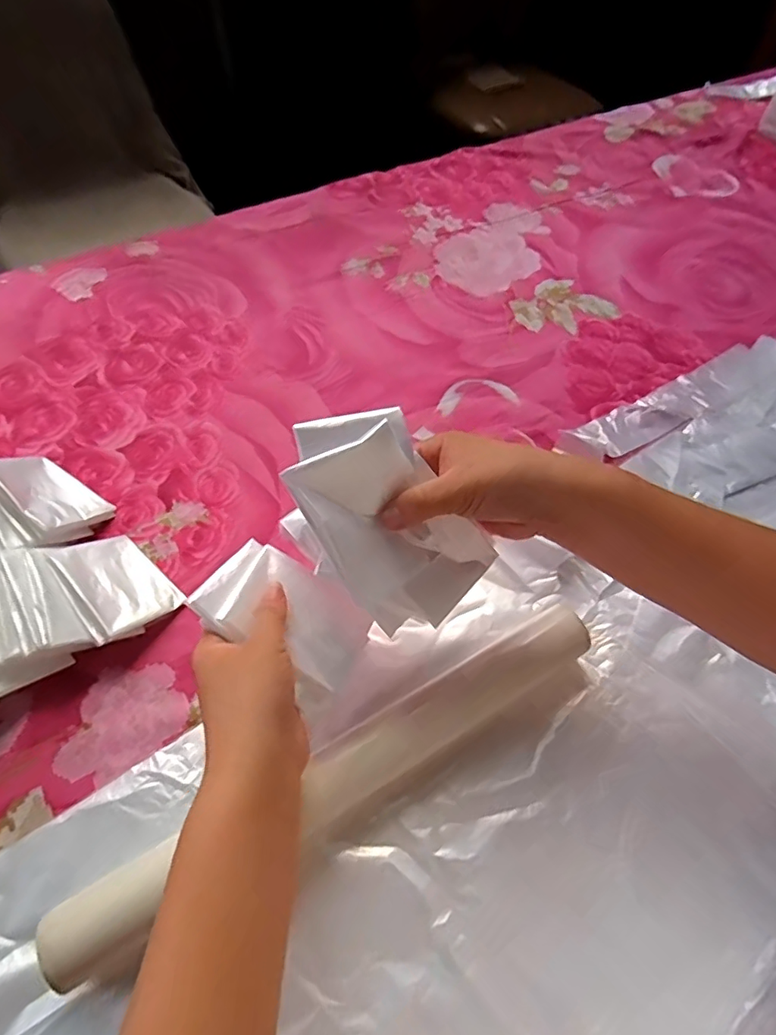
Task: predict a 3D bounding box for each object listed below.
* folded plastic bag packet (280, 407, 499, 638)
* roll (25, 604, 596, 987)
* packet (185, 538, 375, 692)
[{"bbox_3d":[0.000,0.002,0.317,0.083,0.020,0.134,-40,109,-15],"label":"folded plastic bag packet"},{"bbox_3d":[-0.019,0.154,0.335,0.352,0.035,0.040,-25,62,-17],"label":"roll"},{"bbox_3d":[-0.061,0.058,0.336,0.102,0.010,0.064,35,47,-7],"label":"packet"}]

